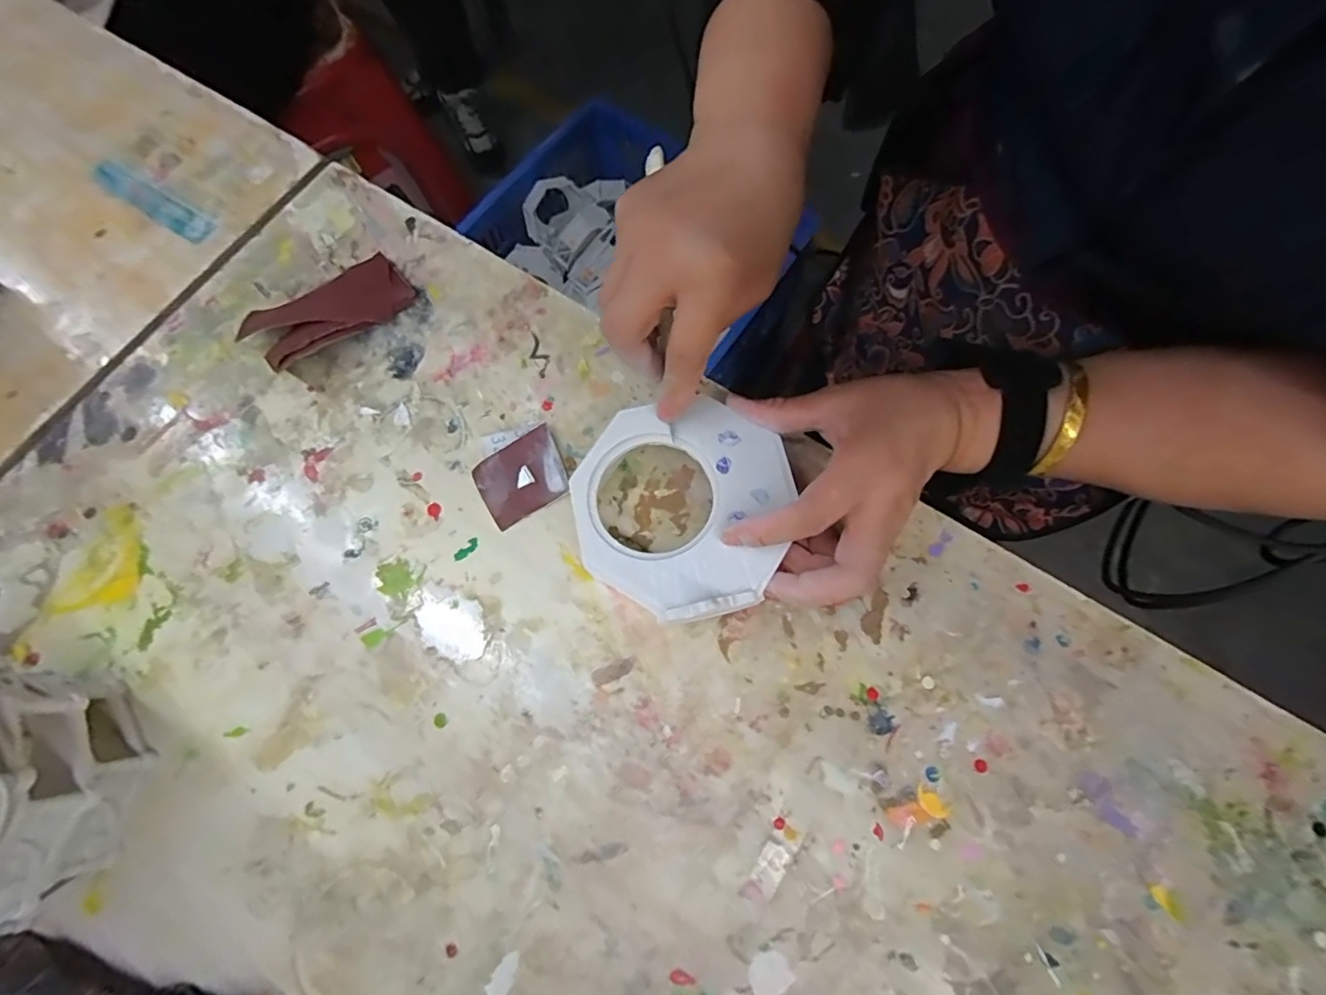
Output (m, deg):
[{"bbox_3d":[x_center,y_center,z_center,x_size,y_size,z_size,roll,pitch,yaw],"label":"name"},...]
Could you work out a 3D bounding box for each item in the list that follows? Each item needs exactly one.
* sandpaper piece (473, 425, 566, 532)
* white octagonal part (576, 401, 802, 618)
[{"bbox_3d":[-0.083,-0.012,0.332,0.051,0.012,0.042,-31,75,-8],"label":"sandpaper piece"},{"bbox_3d":[0.011,0.003,0.291,0.111,0.008,0.114,-10,73,-2],"label":"white octagonal part"}]

